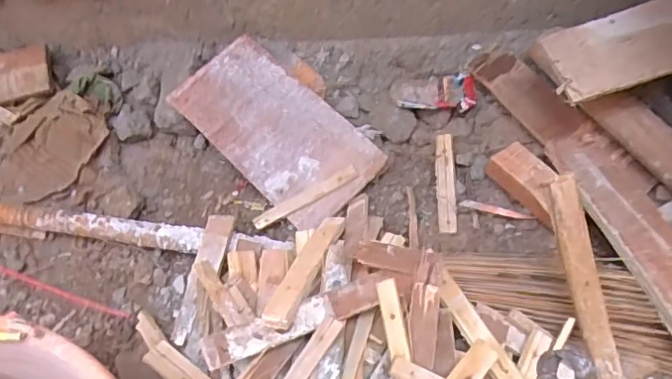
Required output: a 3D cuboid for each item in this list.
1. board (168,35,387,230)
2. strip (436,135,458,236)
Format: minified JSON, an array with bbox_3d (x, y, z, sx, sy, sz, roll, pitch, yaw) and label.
[{"bbox_3d":[-0.085,-0.086,0.804,0.297,0.011,0.155,43,77,14],"label":"board"},{"bbox_3d":[0.155,-0.012,0.777,0.026,0.009,0.156,0,59,8],"label":"strip"}]

